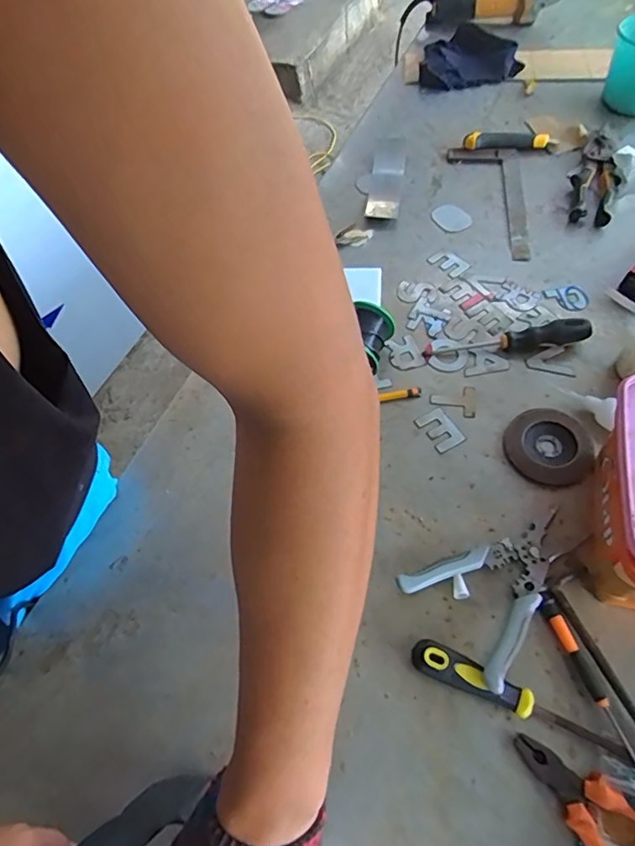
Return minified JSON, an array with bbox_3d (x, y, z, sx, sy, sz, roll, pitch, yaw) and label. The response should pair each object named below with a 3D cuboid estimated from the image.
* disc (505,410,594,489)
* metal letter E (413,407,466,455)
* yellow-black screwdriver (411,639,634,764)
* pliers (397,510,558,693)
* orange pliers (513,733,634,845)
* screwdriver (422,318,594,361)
[{"bbox_3d":[0.263,0.026,0.597,0.093,0.009,0.092,-2,59,3],"label":"disc"},{"bbox_3d":[0.144,0.007,0.623,0.037,0.004,0.053,-29,61,-13],"label":"metal letter E"},{"bbox_3d":[0.176,0.242,0.467,0.186,0.027,0.027,19,62,15],"label":"yellow-black screwdriver"},{"bbox_3d":[0.184,0.151,0.519,0.171,0.031,0.121,-35,63,-16],"label":"pliers"},{"bbox_3d":[0.227,0.316,0.414,0.154,0.015,0.059,38,68,23],"label":"orange pliers"},{"bbox_3d":[0.240,-0.104,0.661,0.206,0.036,0.025,-5,59,1],"label":"screwdriver"}]

